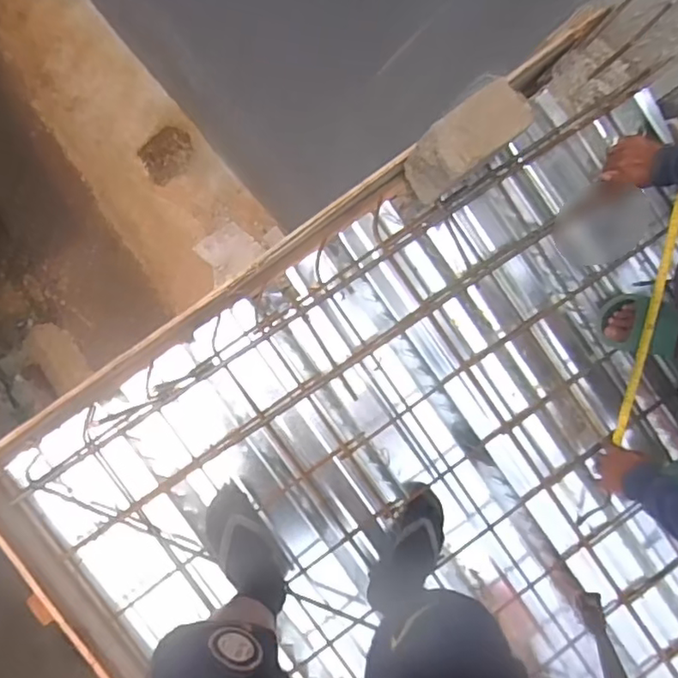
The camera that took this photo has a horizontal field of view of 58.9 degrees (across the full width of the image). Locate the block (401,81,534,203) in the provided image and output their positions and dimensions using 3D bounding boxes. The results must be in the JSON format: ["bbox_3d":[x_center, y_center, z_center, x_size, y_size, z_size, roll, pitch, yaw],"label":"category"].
[{"bbox_3d":[0.228,-0.359,1.103,0.185,0.205,0.096,-38,93,-4],"label":"block"}]

